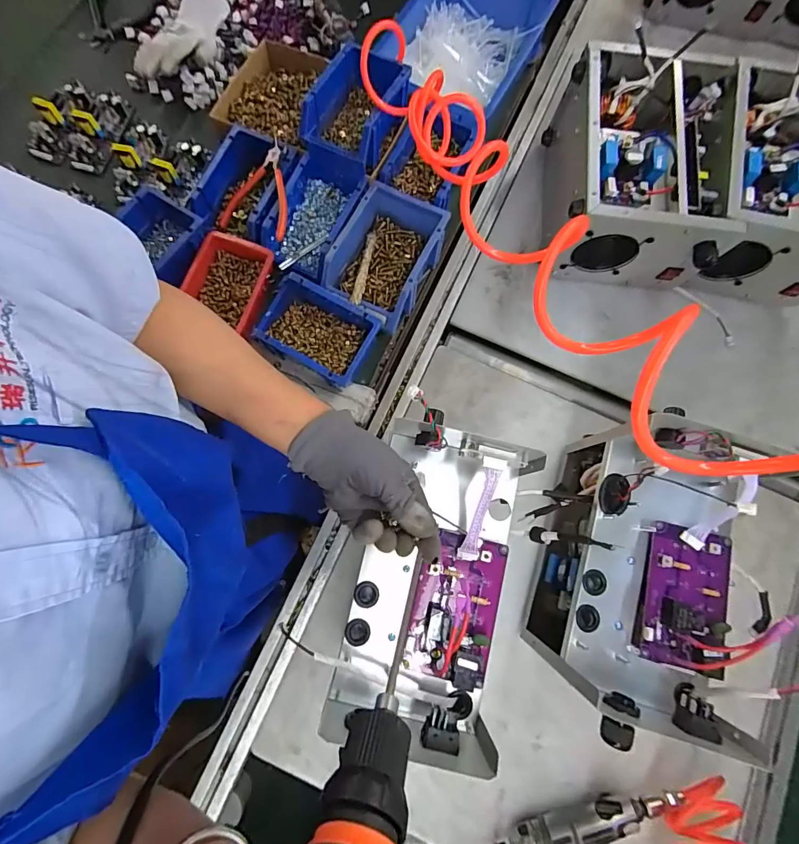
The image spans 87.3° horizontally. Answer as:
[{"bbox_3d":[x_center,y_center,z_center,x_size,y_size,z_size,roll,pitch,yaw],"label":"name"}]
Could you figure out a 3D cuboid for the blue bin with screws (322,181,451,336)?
[{"bbox_3d":[-0.022,-0.233,0.601,0.123,0.069,0.175,25,78,4],"label":"blue bin with screws"}]

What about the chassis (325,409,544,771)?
[{"bbox_3d":[0.037,0.153,0.421,0.159,0.123,0.284,9,72,0],"label":"chassis"}]

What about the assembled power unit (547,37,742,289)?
[{"bbox_3d":[0.353,-0.363,0.624,0.223,0.166,0.291,2,78,-1],"label":"assembled power unit"}]

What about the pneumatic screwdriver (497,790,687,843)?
[{"bbox_3d":[0.192,0.492,0.500,0.312,0.038,0.043,-15,79,-5],"label":"pneumatic screwdriver"}]

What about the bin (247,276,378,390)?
[{"bbox_3d":[-0.114,-0.122,0.564,0.159,0.059,0.103,29,79,5],"label":"bin"}]

